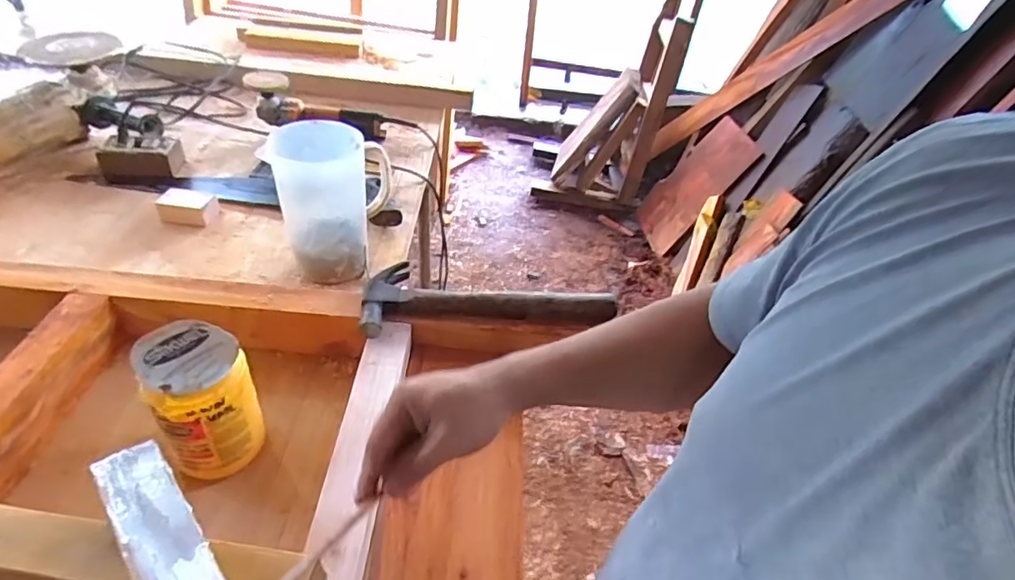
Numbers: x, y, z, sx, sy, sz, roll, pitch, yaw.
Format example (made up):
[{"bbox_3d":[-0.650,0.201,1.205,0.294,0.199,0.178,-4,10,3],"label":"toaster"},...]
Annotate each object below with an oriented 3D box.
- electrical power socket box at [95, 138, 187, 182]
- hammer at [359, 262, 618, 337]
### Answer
[{"bbox_3d":[-0.669,-0.235,1.037,0.139,0.049,0.057,-8,43,-18],"label":"electrical power socket box"},{"bbox_3d":[-0.024,0.003,0.771,0.335,0.025,0.117,-3,40,-12],"label":"hammer"}]

